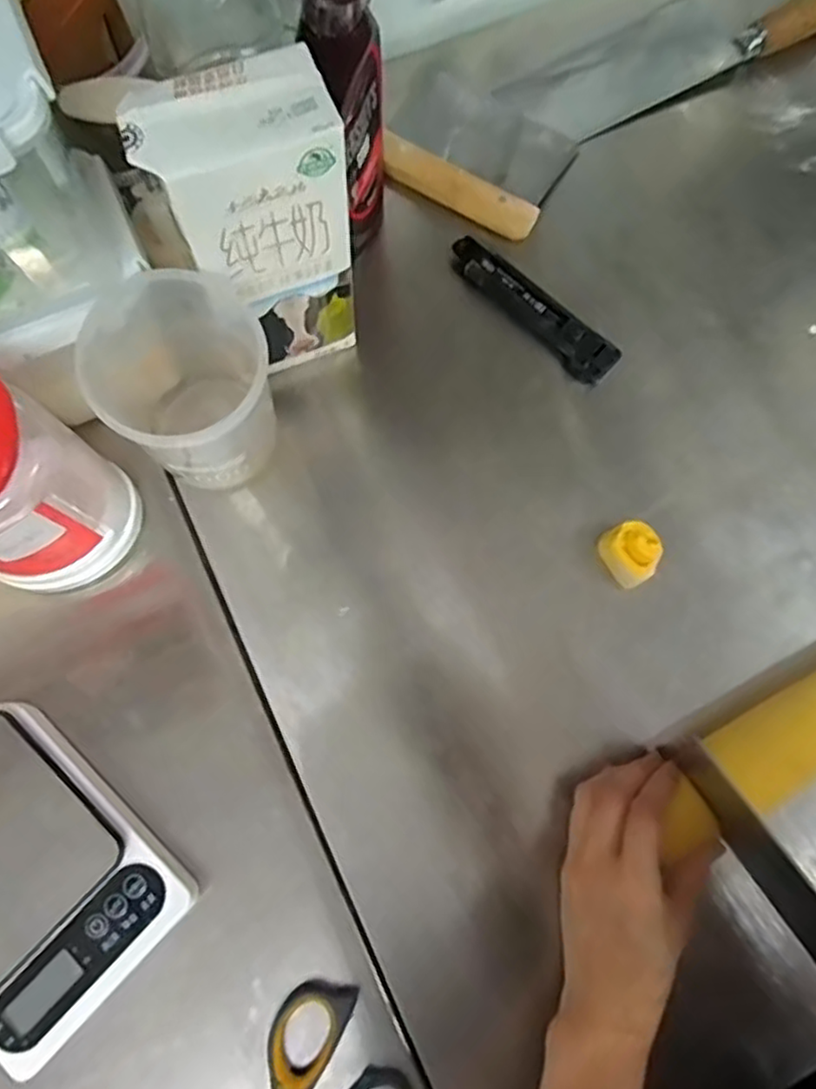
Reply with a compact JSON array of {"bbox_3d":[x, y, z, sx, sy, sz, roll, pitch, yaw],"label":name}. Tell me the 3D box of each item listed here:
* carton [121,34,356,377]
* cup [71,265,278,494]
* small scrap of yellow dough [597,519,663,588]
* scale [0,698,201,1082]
[{"bbox_3d":[-0.089,-0.188,0.421,0.102,0.188,0.066,-25,78,-7],"label":"carton"},{"bbox_3d":[-0.140,-0.090,0.433,0.086,0.130,0.104,-6,76,-3],"label":"cup"},{"bbox_3d":[0.157,0.006,0.482,0.035,0.033,0.041,-32,79,-9],"label":"small scrap of yellow dough"},{"bbox_3d":[-0.231,0.198,0.407,0.169,0.040,0.129,44,79,9],"label":"scale"}]

